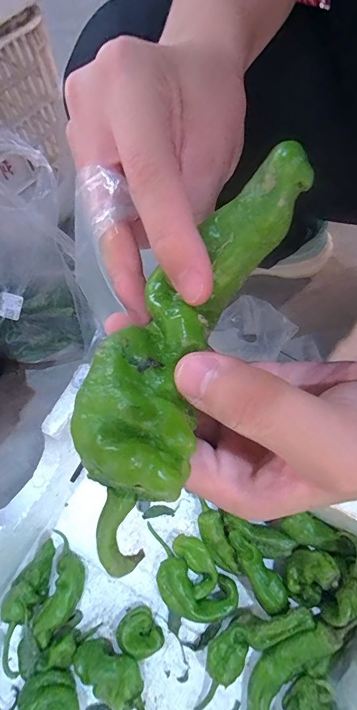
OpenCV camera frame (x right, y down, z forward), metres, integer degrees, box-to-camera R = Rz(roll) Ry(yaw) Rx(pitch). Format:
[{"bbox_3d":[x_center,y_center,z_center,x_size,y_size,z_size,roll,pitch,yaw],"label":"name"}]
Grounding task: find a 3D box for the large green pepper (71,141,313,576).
[{"bbox_3d":[-0.001,-0.004,0.120,0.044,0.033,0.130,27,81,14],"label":"large green pepper"}]

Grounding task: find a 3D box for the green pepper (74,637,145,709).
[{"bbox_3d":[-0.073,0.363,0.412,0.093,0.046,0.049,23,69,13],"label":"green pepper"}]

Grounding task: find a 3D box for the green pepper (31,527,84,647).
[{"bbox_3d":[-0.148,0.290,0.450,0.051,0.028,0.115,7,66,6],"label":"green pepper"}]

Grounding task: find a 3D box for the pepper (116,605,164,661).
[{"bbox_3d":[-0.046,0.332,0.430,0.041,0.037,0.049,-41,70,-14],"label":"pepper"}]

